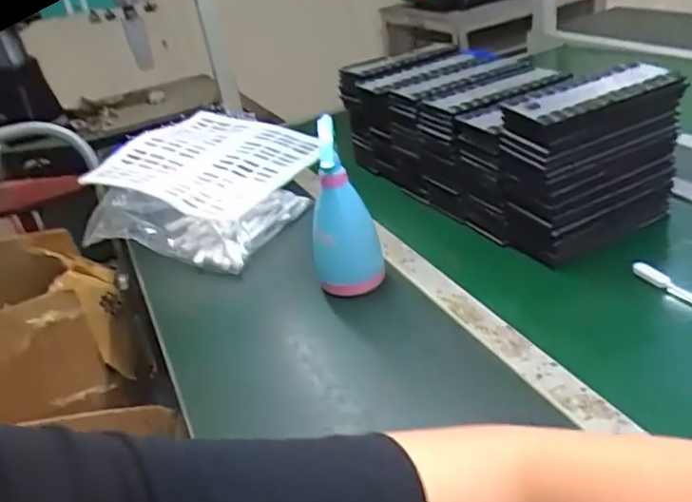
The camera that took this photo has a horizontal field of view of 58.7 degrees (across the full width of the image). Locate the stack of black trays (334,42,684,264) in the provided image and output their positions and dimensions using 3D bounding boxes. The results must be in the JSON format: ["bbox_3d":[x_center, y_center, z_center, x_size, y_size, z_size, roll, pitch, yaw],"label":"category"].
[{"bbox_3d":[0.201,-0.178,0.897,0.214,0.202,0.466,-16,32,-23],"label":"stack of black trays"}]

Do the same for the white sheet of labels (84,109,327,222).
[{"bbox_3d":[-0.228,-0.148,0.997,0.290,0.029,0.284,23,46,26],"label":"white sheet of labels"}]

